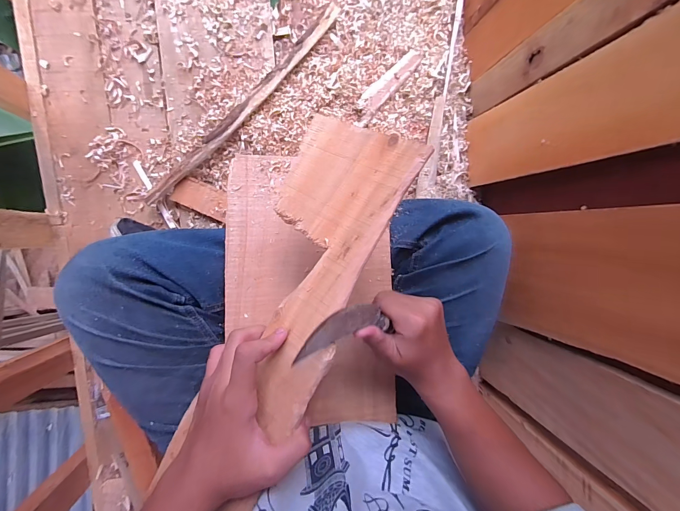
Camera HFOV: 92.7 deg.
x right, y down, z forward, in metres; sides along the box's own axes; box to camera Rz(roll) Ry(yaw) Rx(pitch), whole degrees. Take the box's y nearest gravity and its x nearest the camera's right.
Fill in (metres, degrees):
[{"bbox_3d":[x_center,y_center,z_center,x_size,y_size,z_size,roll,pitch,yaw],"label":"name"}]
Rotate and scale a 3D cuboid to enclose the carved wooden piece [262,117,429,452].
[{"bbox_3d":[-0.030,0.011,0.283,0.115,0.008,0.257,27,95,30],"label":"carved wooden piece"}]

